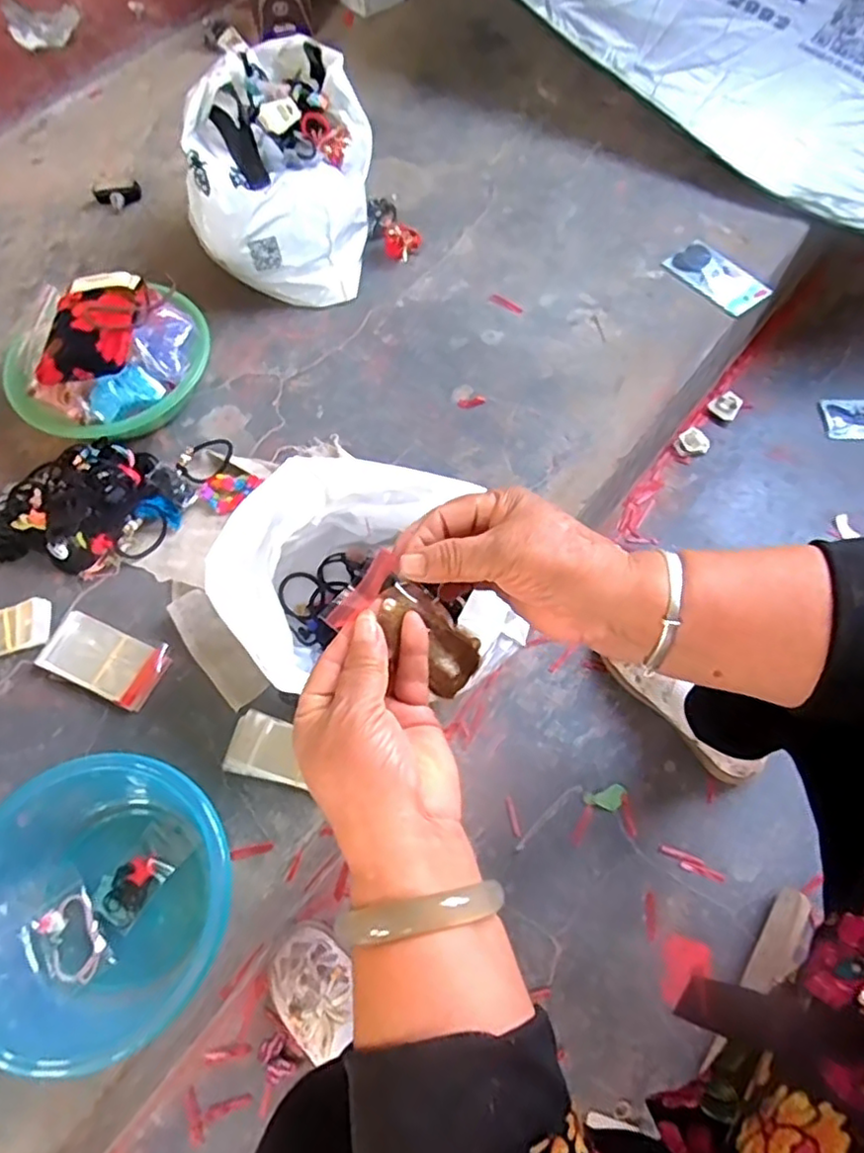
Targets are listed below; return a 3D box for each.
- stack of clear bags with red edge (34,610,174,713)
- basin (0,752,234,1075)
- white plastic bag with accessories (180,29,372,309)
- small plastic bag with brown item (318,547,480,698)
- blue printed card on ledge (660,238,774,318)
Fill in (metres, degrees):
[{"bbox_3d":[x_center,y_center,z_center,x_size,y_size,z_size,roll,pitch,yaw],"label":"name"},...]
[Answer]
[{"bbox_3d":[-0.340,0.087,0.655,0.126,0.017,0.069,18,66,10],"label":"stack of clear bags with red edge"},{"bbox_3d":[-0.298,0.260,0.541,0.235,0.076,0.218,-1,64,1],"label":"basin"},{"bbox_3d":[-0.191,-0.571,0.870,0.199,0.197,0.324,7,65,5],"label":"white plastic bag with accessories"},{"bbox_3d":[-0.011,0.029,0.340,0.085,0.018,0.043,40,68,-14],"label":"small plastic bag with brown item"},{"bbox_3d":[0.401,-0.419,0.881,0.087,0.011,0.142,-35,66,-13],"label":"blue printed card on ledge"}]

